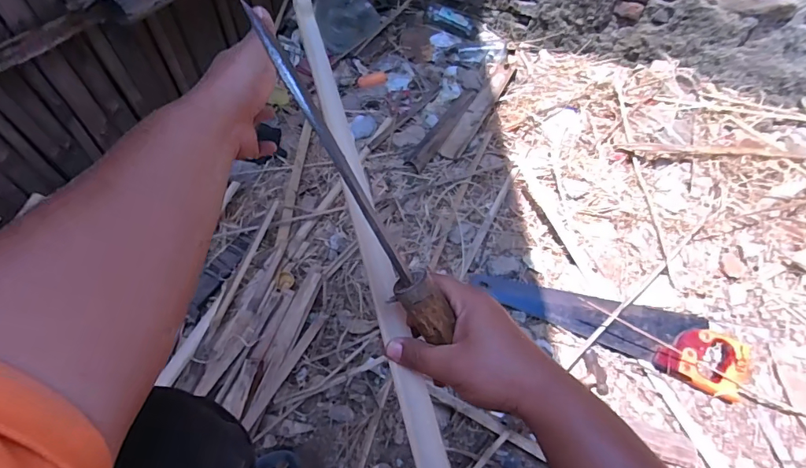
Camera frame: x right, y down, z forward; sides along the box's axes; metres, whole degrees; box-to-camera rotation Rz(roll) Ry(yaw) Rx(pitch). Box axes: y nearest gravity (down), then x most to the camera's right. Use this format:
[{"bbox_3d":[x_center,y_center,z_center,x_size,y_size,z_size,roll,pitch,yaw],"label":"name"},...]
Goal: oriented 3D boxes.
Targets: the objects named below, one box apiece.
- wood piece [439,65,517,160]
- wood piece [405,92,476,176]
[{"bbox_3d":[0.198,-0.320,1.138,0.060,0.015,0.373,23,60,14],"label":"wood piece"},{"bbox_3d":[0.102,-0.268,1.091,0.051,0.019,0.315,28,61,17],"label":"wood piece"}]

